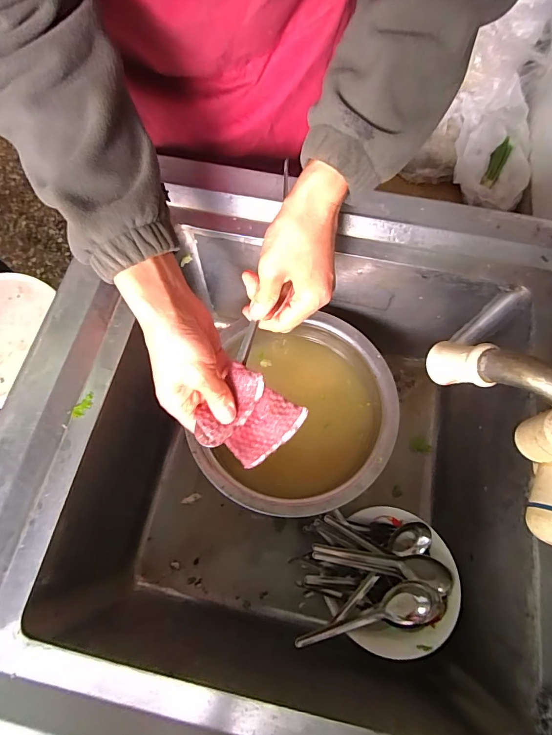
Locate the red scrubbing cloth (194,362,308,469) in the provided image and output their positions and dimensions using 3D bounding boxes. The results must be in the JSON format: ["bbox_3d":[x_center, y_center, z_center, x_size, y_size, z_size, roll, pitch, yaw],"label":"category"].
[{"bbox_3d":[-0.028,0.055,0.396,0.089,0.056,0.080,30,73,11],"label":"red scrubbing cloth"}]

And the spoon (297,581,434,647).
[{"bbox_3d":[0.100,0.275,0.429,0.157,0.035,0.036,-12,70,-3],"label":"spoon"}]

